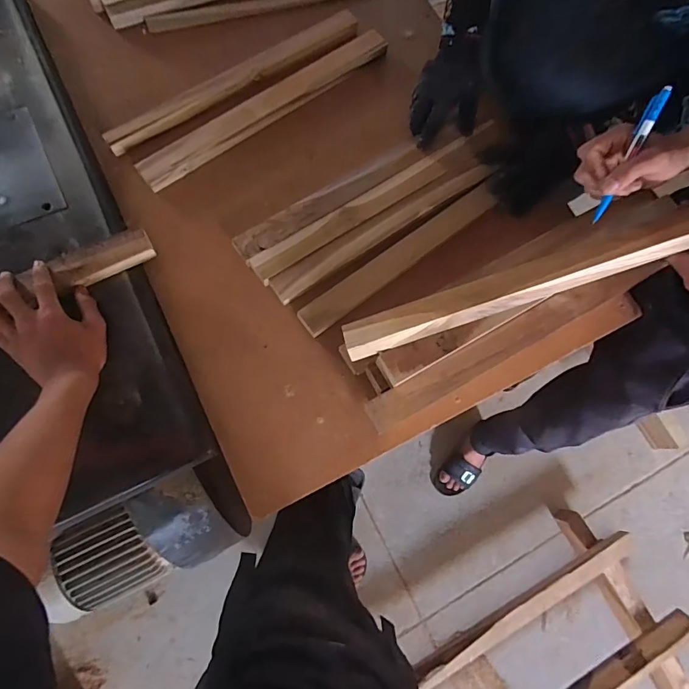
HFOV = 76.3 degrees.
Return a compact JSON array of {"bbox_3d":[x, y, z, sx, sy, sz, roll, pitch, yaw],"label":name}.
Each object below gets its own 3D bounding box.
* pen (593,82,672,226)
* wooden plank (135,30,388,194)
[{"bbox_3d":[0.302,-0.198,0.468,0.014,0.013,0.137,19,115,2],"label":"pen"},{"bbox_3d":[-0.115,-0.383,0.705,0.461,0.010,0.054,-38,85,-12],"label":"wooden plank"}]

